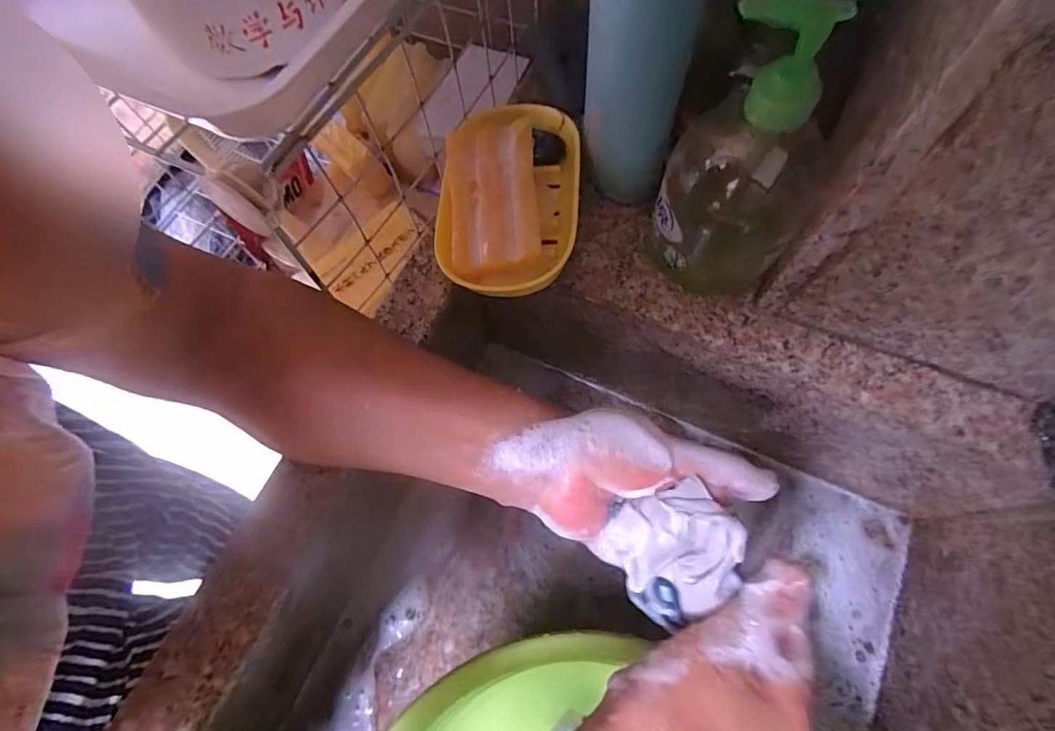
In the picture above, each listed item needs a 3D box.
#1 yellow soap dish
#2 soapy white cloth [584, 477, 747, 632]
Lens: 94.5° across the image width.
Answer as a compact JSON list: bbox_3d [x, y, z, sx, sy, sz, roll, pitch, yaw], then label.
[{"bbox_3d":[-0.012,-0.115,0.344,0.092,0.046,0.145,3,69,4],"label":"yellow soap dish"},{"bbox_3d":[0.077,0.101,0.263,0.061,0.048,0.066,-33,71,-9],"label":"soapy white cloth"}]

